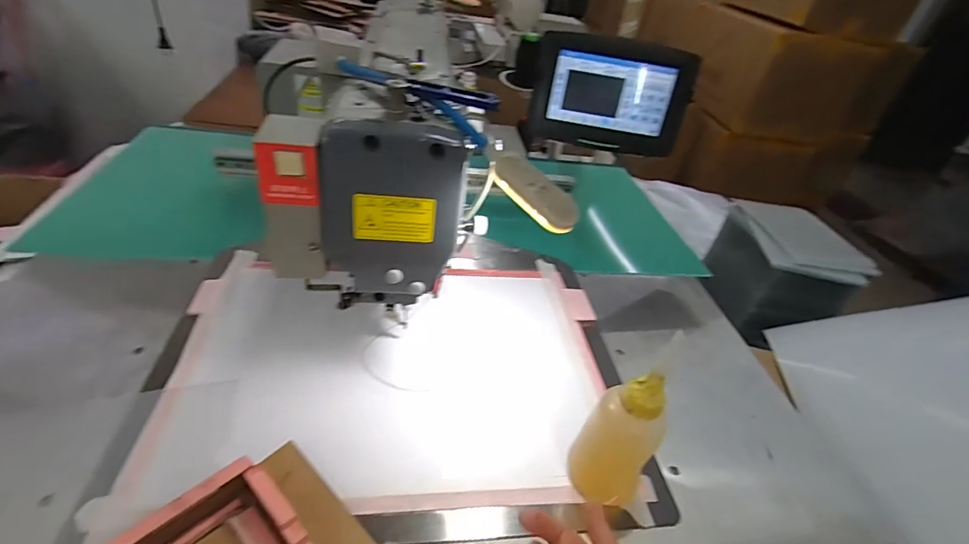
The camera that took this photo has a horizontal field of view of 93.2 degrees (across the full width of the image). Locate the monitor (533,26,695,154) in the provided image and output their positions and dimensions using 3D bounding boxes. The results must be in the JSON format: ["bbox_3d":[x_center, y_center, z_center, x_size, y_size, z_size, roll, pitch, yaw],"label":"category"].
[{"bbox_3d":[0.170,-0.239,0.611,0.198,0.138,0.032,8,20,-3],"label":"monitor"}]

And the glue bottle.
[{"bbox_3d":[0.110,0.135,0.369,0.061,0.146,0.046,25,40,22],"label":"glue bottle"}]

